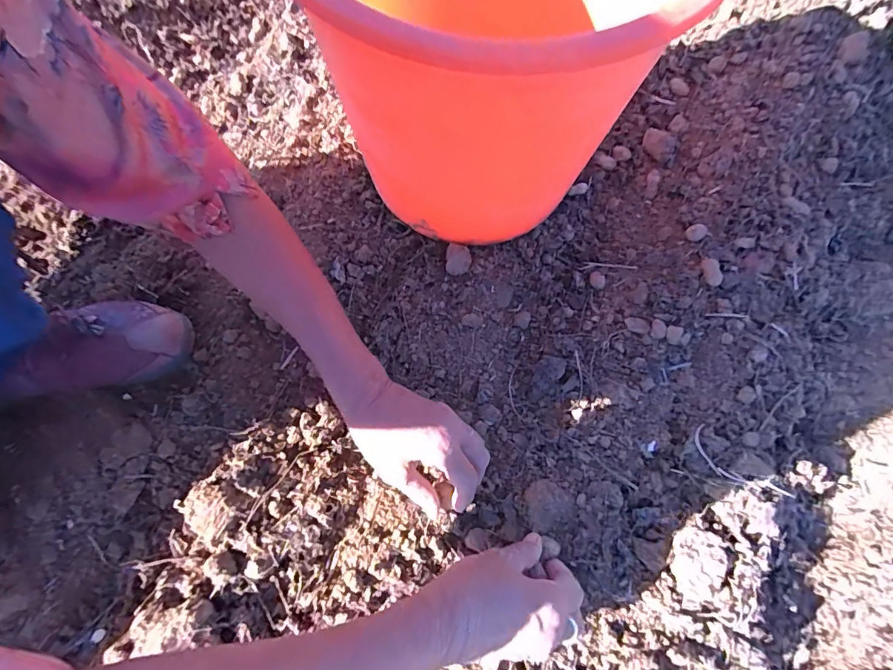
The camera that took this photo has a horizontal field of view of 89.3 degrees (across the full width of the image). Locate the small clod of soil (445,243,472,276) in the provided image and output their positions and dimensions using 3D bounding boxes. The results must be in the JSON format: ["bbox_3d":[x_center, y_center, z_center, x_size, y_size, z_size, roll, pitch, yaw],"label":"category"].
[{"bbox_3d":[0.012,-0.078,0.473,0.026,0.014,0.031,1,70,1],"label":"small clod of soil"}]

